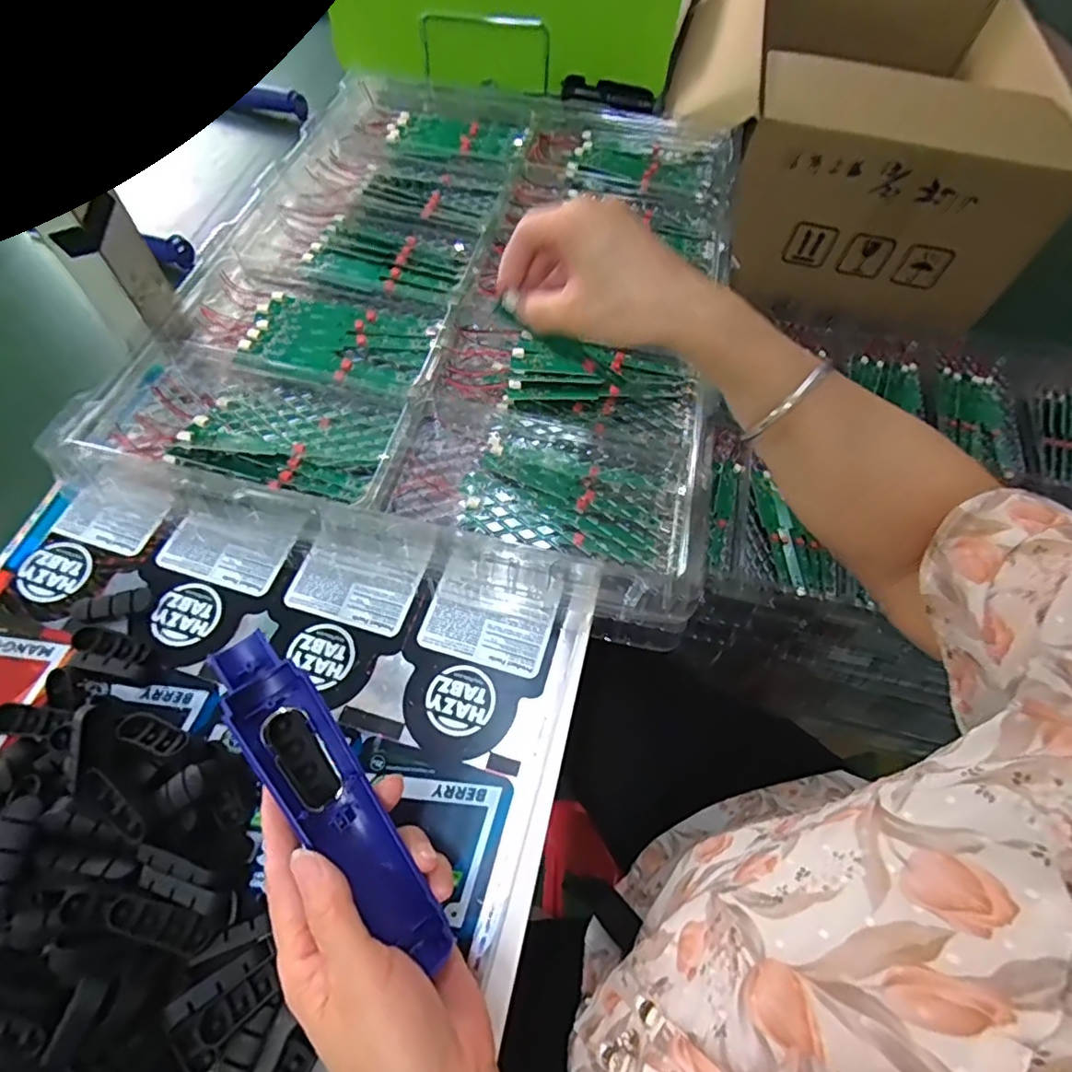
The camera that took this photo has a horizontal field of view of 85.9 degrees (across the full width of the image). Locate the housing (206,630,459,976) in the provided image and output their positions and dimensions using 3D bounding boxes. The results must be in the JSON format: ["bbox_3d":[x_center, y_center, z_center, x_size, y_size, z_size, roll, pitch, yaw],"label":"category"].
[{"bbox_3d":[-0.097,0.124,0.274,0.034,0.021,0.169,-35,84,-18],"label":"housing"}]

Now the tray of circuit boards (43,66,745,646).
[{"bbox_3d":[-0.047,-0.249,0.511,0.435,0.047,0.603,14,64,5],"label":"tray of circuit boards"}]

